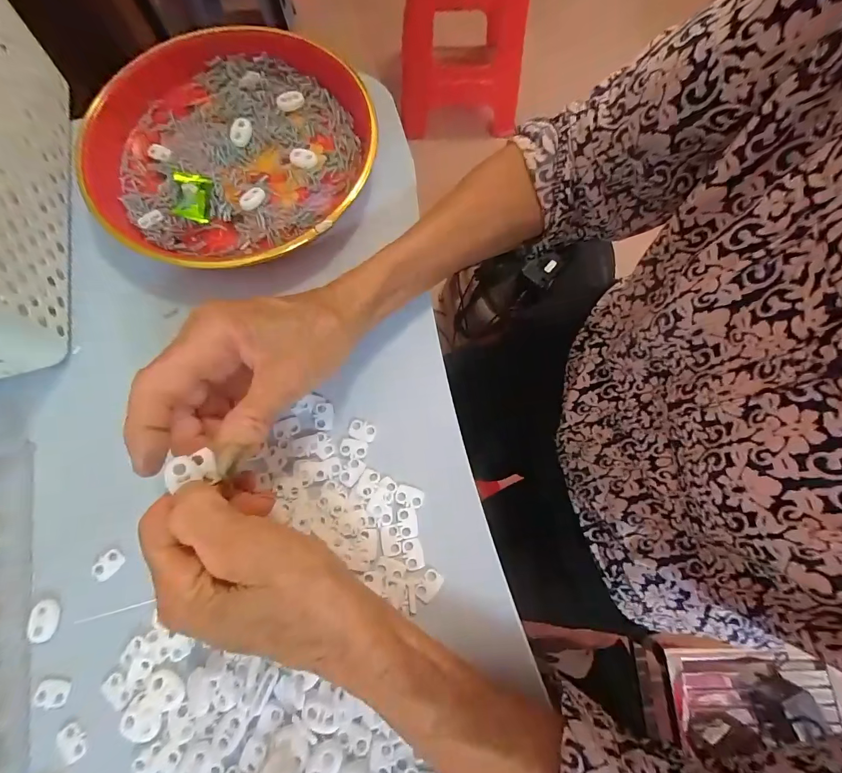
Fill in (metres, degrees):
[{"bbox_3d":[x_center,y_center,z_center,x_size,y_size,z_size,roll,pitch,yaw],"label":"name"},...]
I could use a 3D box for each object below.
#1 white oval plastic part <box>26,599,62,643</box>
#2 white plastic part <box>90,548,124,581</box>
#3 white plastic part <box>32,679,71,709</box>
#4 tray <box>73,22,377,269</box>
[{"bbox_3d":[-0.223,0.138,0.232,0.013,0.007,0.022,0,74,0],"label":"white oval plastic part"},{"bbox_3d":[-0.194,0.110,0.243,0.012,0.004,0.018,38,77,10],"label":"white plastic part"},{"bbox_3d":[-0.210,0.174,0.224,0.017,0.004,0.013,9,74,3],"label":"white plastic part"},{"bbox_3d":[-0.155,-0.192,0.313,0.218,0.029,0.217,0,74,0],"label":"tray"}]

